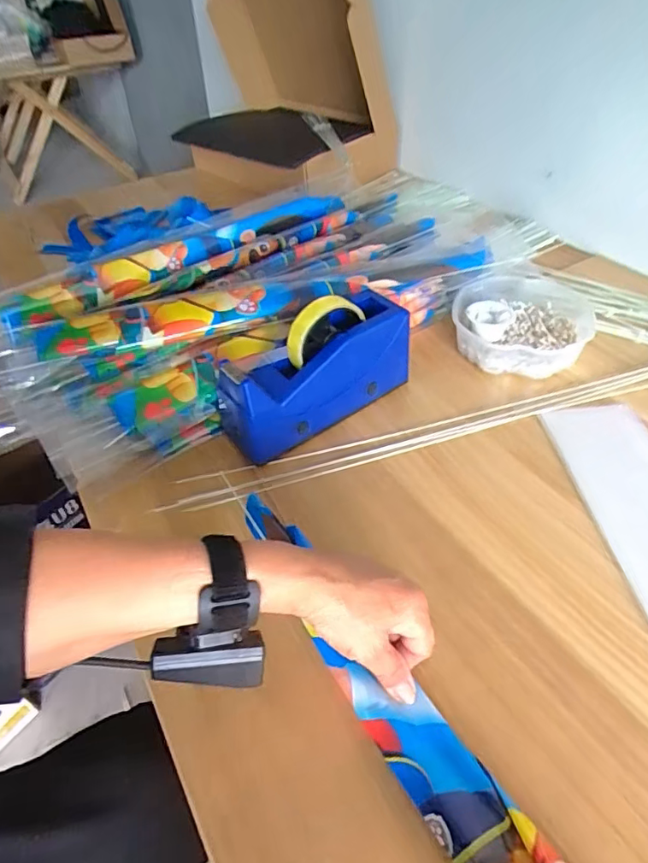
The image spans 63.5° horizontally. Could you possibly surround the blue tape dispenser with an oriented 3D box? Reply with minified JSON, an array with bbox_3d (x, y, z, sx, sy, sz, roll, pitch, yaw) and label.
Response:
[{"bbox_3d":[-0.009,-0.066,0.529,0.200,0.119,0.073,-29,49,-23],"label":"blue tape dispenser"}]

